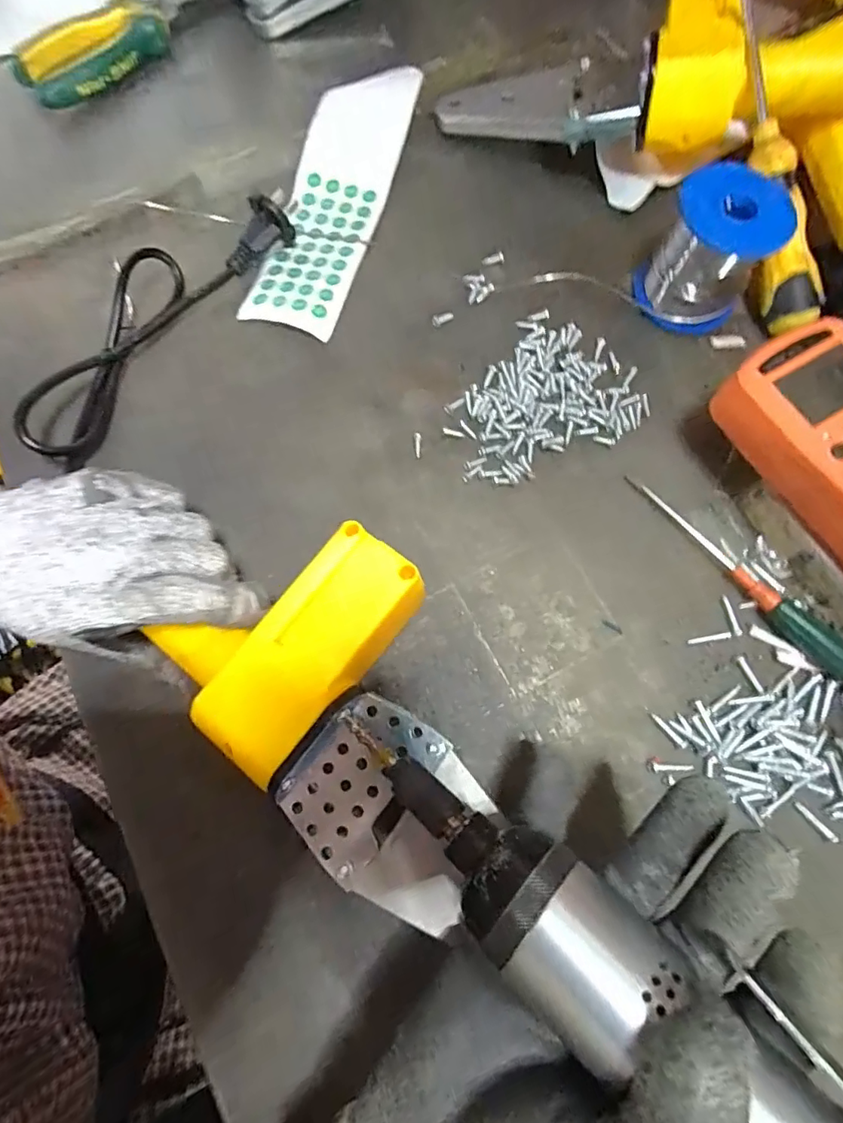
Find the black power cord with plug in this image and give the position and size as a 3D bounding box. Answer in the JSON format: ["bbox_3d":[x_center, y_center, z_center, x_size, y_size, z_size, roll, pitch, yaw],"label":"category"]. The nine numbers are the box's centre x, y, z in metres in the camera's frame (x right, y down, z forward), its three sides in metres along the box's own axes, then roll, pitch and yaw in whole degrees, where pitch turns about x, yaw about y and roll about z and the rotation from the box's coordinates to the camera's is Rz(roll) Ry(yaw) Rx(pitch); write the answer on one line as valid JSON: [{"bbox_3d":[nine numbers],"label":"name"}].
[{"bbox_3d":[-0.158,-0.148,0.312,0.058,0.029,0.207,33,77,8],"label":"black power cord with plug"}]

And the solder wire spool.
[{"bbox_3d":[0.168,-0.180,0.309,0.060,0.058,0.060,32,77,8],"label":"solder wire spool"}]

